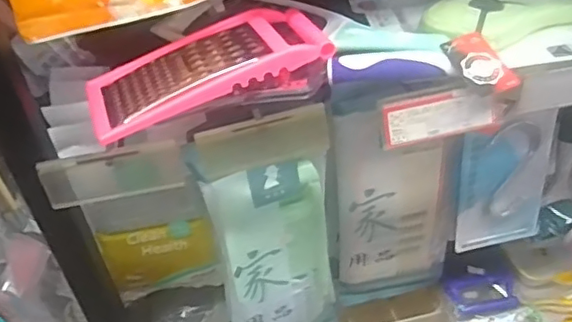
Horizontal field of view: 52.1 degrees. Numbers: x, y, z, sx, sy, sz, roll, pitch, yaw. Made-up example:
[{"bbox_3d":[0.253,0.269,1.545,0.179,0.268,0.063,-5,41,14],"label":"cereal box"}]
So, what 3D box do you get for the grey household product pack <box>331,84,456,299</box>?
[{"bbox_3d":[0.124,0.054,0.668,0.141,0.324,0.036,-8,40,-2],"label":"grey household product pack"}]

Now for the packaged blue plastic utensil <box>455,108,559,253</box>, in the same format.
[{"bbox_3d":[0.240,0.026,0.633,0.102,0.170,0.020,-12,41,-7],"label":"packaged blue plastic utensil"}]

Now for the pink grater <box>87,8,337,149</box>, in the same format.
[{"bbox_3d":[-0.067,-0.084,0.500,0.203,0.035,0.108,-15,41,-10],"label":"pink grater"}]

